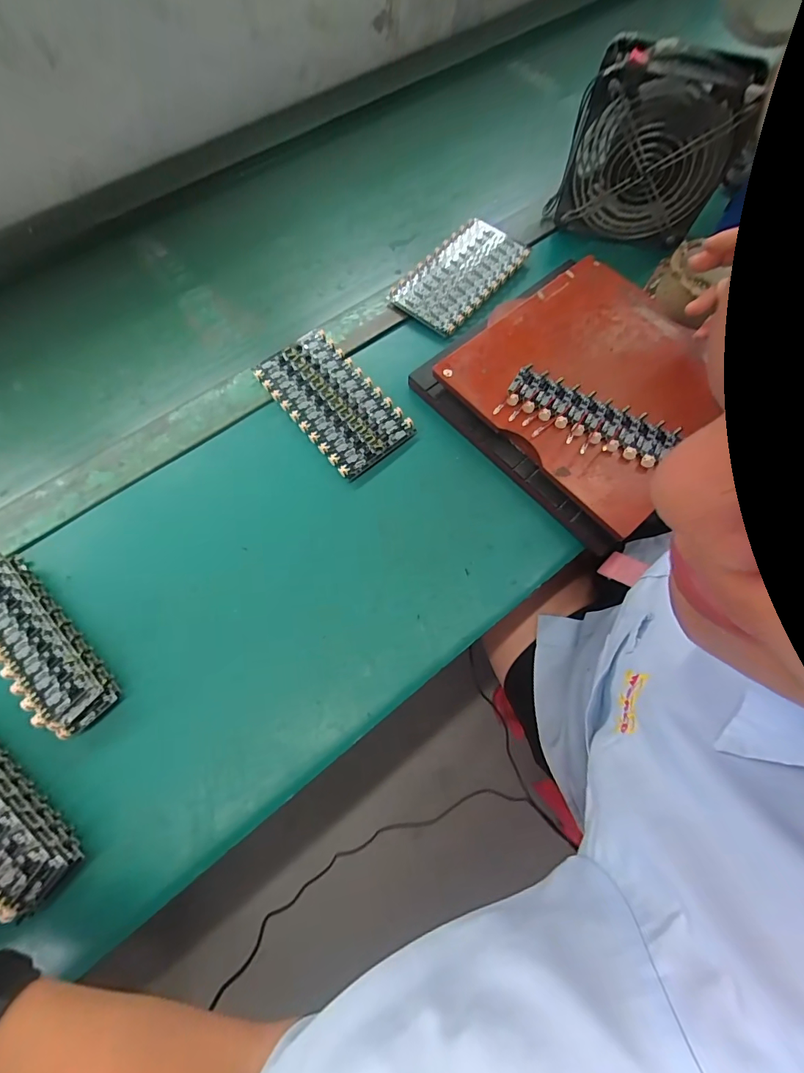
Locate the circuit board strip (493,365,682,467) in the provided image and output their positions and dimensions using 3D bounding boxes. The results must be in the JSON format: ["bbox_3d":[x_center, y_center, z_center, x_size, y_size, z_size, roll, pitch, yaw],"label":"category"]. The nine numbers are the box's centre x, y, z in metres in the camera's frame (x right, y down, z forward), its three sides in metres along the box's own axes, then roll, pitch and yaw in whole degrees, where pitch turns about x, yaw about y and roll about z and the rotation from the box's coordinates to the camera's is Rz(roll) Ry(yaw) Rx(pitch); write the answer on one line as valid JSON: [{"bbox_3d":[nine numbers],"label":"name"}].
[{"bbox_3d":[0.164,-0.103,0.392,0.147,0.011,0.065,26,70,10],"label":"circuit board strip"}]

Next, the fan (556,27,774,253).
[{"bbox_3d":[0.256,-0.396,0.469,0.155,0.160,0.048,15,69,6],"label":"fan"}]

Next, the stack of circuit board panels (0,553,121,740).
[{"bbox_3d":[-0.294,0.081,0.353,0.050,0.025,0.168,-42,74,-15],"label":"stack of circuit board panels"}]

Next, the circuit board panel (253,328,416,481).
[{"bbox_3d":[-0.069,-0.137,0.445,0.087,0.015,0.163,-38,73,-14],"label":"circuit board panel"}]

